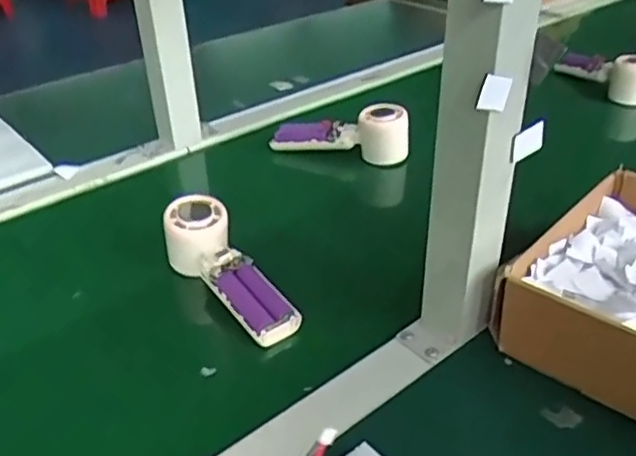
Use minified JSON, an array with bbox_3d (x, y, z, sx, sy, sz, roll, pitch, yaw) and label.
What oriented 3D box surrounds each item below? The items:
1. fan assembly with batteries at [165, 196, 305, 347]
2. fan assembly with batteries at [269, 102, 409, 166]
[{"bbox_3d":[-0.077,0.040,0.565,0.049,0.048,0.163,-25,56,-31],"label":"fan assembly with batteries"},{"bbox_3d":[0.025,-0.114,0.775,0.159,0.065,0.057,-1,34,1],"label":"fan assembly with batteries"}]

